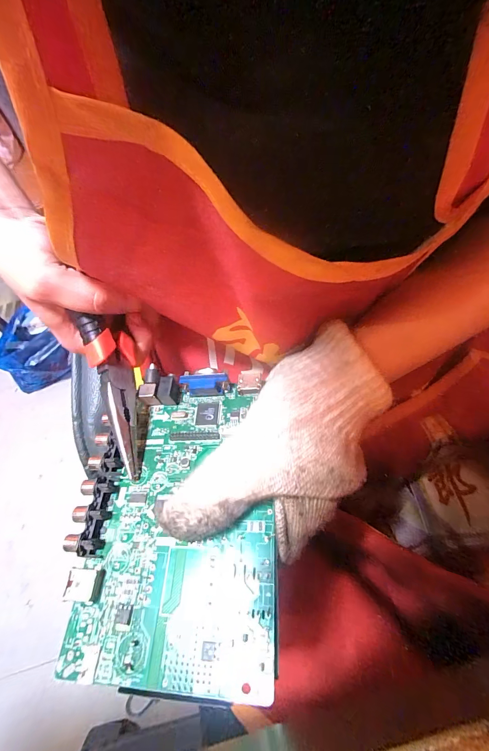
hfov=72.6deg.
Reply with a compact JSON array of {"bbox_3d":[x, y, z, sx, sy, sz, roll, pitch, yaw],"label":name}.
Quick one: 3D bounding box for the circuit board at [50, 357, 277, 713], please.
[{"bbox_3d":[-0.037,0.066,0.175,0.101,0.022,0.149,-1,62,3],"label":"circuit board"}]

